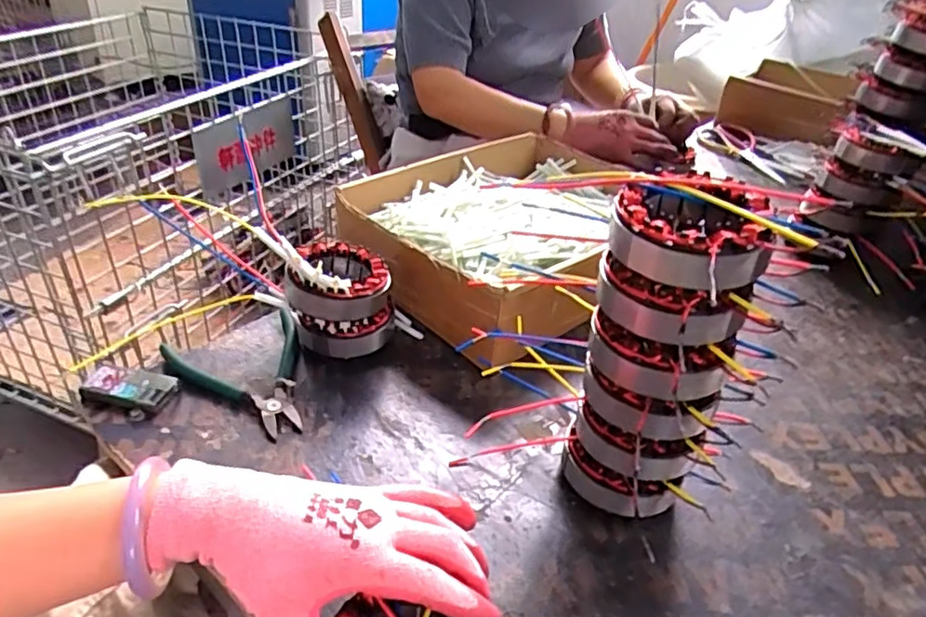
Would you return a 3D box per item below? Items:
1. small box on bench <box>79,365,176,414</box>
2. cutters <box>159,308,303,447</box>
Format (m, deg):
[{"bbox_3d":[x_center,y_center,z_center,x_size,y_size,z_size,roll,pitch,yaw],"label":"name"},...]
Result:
[{"bbox_3d":[-0.270,0.064,0.514,0.070,0.018,0.035,11,35,11],"label":"small box on bench"},{"bbox_3d":[-0.175,0.056,0.529,0.108,0.024,0.129,-20,41,-30],"label":"cutters"}]

